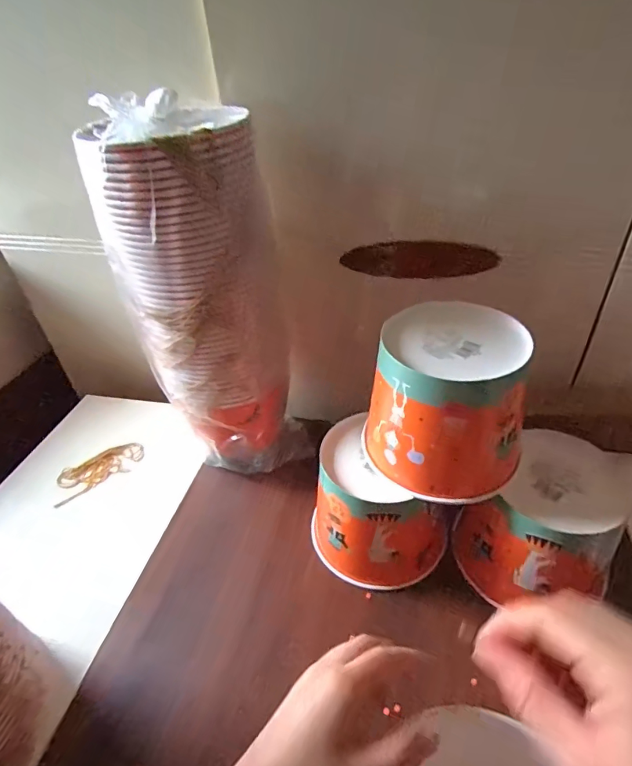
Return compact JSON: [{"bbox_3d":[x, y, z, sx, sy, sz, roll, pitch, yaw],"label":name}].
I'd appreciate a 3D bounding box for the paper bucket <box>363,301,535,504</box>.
[{"bbox_3d":[0.121,0.015,0.431,0.144,0.137,0.138,4,40,11],"label":"paper bucket"}]

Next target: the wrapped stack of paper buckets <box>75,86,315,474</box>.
[{"bbox_3d":[-0.118,-0.068,0.529,0.137,0.436,0.151,27,48,33],"label":"wrapped stack of paper buckets"}]

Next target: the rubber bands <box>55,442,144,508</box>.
[{"bbox_3d":[-0.323,0.127,0.657,0.057,0.010,0.130,34,52,31],"label":"rubber bands"}]

